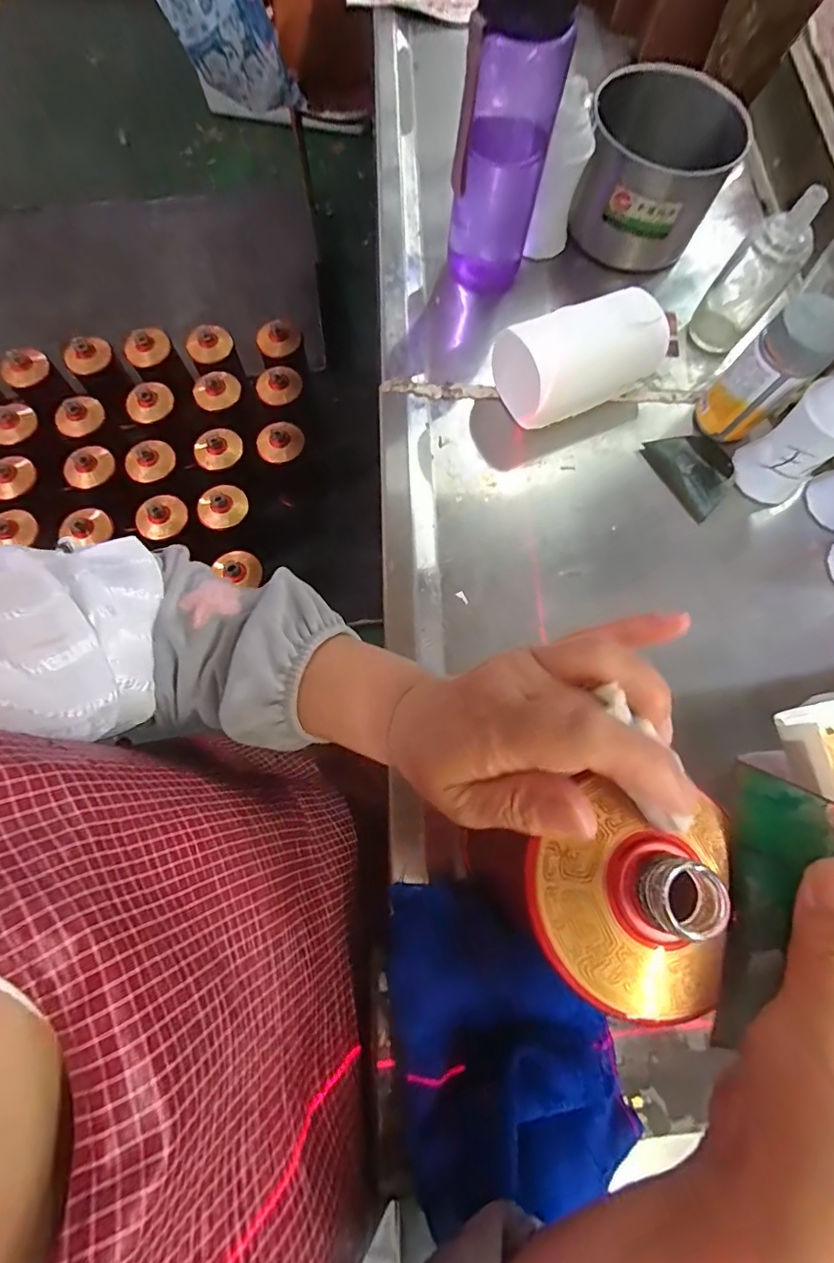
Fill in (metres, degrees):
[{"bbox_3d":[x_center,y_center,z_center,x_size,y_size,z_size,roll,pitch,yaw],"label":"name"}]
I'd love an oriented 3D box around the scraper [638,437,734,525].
[{"bbox_3d":[0.244,-0.142,0.441,0.052,0.010,0.080,-33,79,5],"label":"scraper"}]

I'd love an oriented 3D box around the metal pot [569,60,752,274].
[{"bbox_3d":[0.218,-0.426,0.474,0.124,0.106,0.115,1,73,-2],"label":"metal pot"}]

